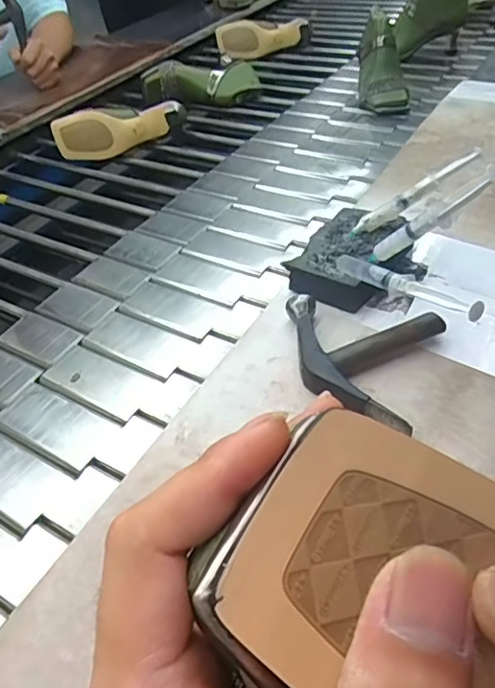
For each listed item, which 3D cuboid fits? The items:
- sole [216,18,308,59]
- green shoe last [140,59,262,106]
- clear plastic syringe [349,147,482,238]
[{"bbox_3d":[0.030,-0.718,1.290,0.201,0.082,0.036,-4,44,4],"label":"sole"},{"bbox_3d":[-0.091,-0.521,1.097,0.232,0.076,0.074,-8,44,0],"label":"green shoe last"},{"bbox_3d":[0.168,-0.153,0.555,0.145,0.018,0.017,-33,44,12],"label":"clear plastic syringe"}]

